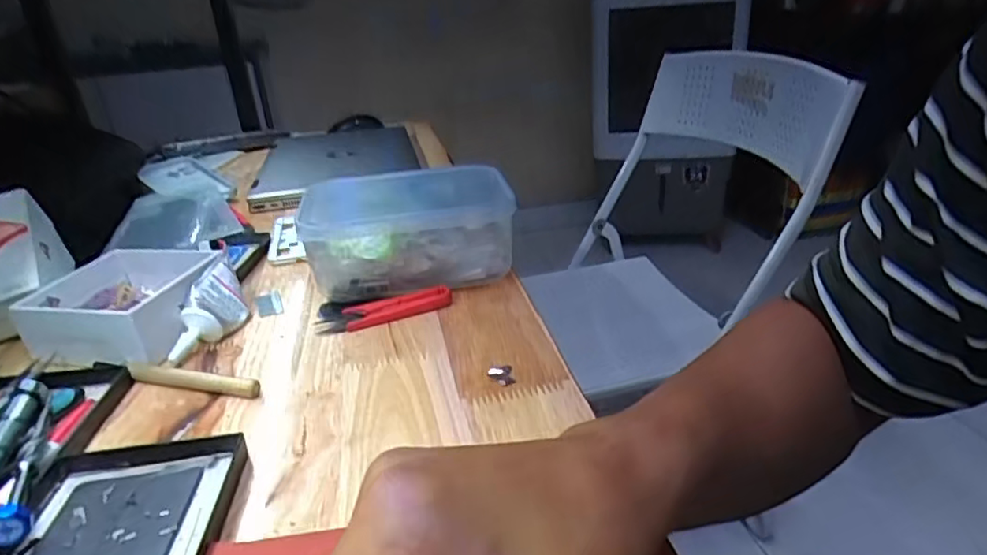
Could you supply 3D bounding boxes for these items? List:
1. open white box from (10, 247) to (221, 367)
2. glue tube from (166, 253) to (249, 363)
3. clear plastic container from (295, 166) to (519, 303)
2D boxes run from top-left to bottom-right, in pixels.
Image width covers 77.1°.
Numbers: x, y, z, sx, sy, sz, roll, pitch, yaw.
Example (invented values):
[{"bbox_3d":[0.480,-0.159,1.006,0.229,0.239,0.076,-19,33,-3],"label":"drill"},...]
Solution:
[{"bbox_3d":[-0.276,0.020,0.468,0.114,0.047,0.107,2,26,11],"label":"open white box"},{"bbox_3d":[-0.208,0.021,0.456,0.026,0.048,0.084,1,26,8],"label":"glue tube"},{"bbox_3d":[-0.069,-0.033,0.517,0.169,0.080,0.100,-4,26,-3],"label":"clear plastic container"}]

